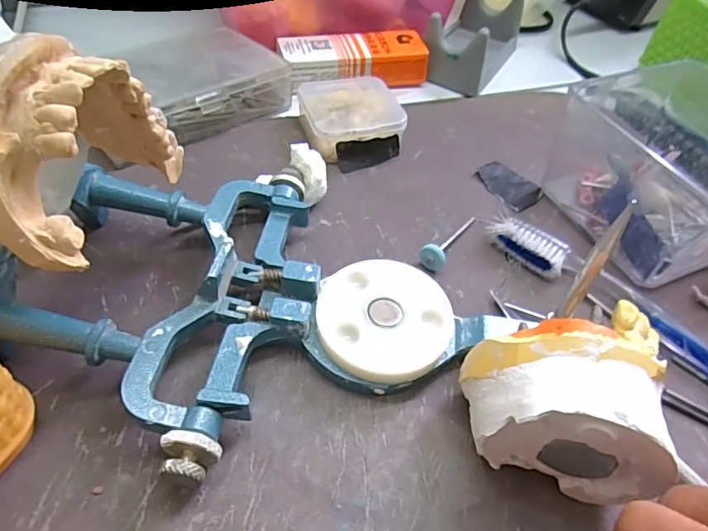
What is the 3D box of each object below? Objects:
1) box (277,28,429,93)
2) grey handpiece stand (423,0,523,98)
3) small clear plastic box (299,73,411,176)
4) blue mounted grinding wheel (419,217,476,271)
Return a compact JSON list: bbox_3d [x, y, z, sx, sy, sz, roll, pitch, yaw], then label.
[{"bbox_3d":[0.000,-0.140,0.340,0.096,0.025,0.035,-11,52,-15],"label":"box"},{"bbox_3d":[0.090,-0.170,0.372,0.053,0.038,0.098,23,51,13],"label":"grey handpiece stand"},{"bbox_3d":[-0.002,-0.086,0.298,0.058,0.020,0.063,-7,51,-12],"label":"small clear plastic box"},{"bbox_3d":[0.048,-0.015,0.248,0.012,0.012,0.046,28,52,17],"label":"blue mounted grinding wheel"}]

